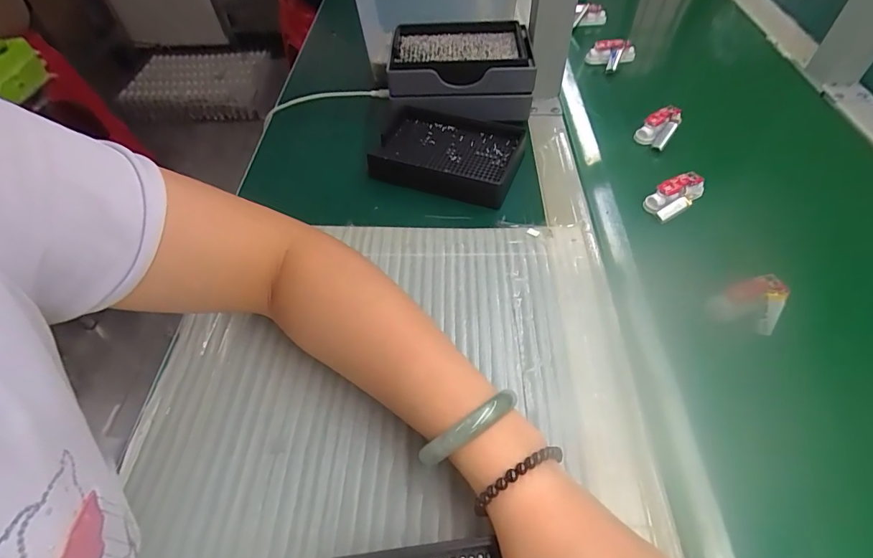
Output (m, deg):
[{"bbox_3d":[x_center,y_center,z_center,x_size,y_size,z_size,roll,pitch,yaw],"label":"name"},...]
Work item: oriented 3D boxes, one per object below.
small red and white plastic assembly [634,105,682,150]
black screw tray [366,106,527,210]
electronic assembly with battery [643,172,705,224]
[{"bbox_3d":[0.235,-0.162,0.467,0.034,0.026,0.046,28,58,22],"label":"small red and white plastic assembly"},{"bbox_3d":[0.007,-0.130,0.447,0.154,0.030,0.094,17,55,15],"label":"black screw tray"},{"bbox_3d":[0.224,-0.076,0.406,0.054,0.024,0.028,-21,54,-14],"label":"electronic assembly with battery"}]

